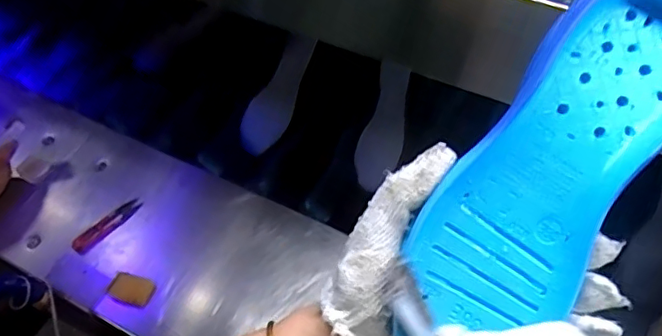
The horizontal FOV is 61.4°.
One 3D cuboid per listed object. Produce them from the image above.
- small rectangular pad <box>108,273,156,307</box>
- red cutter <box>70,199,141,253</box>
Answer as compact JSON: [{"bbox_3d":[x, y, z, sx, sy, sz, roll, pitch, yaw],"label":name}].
[{"bbox_3d":[-0.244,0.150,0.685,0.055,0.011,0.033,14,58,13],"label":"small rectangular pad"},{"bbox_3d":[-0.300,0.074,0.747,0.025,0.008,0.101,34,65,24],"label":"red cutter"}]

